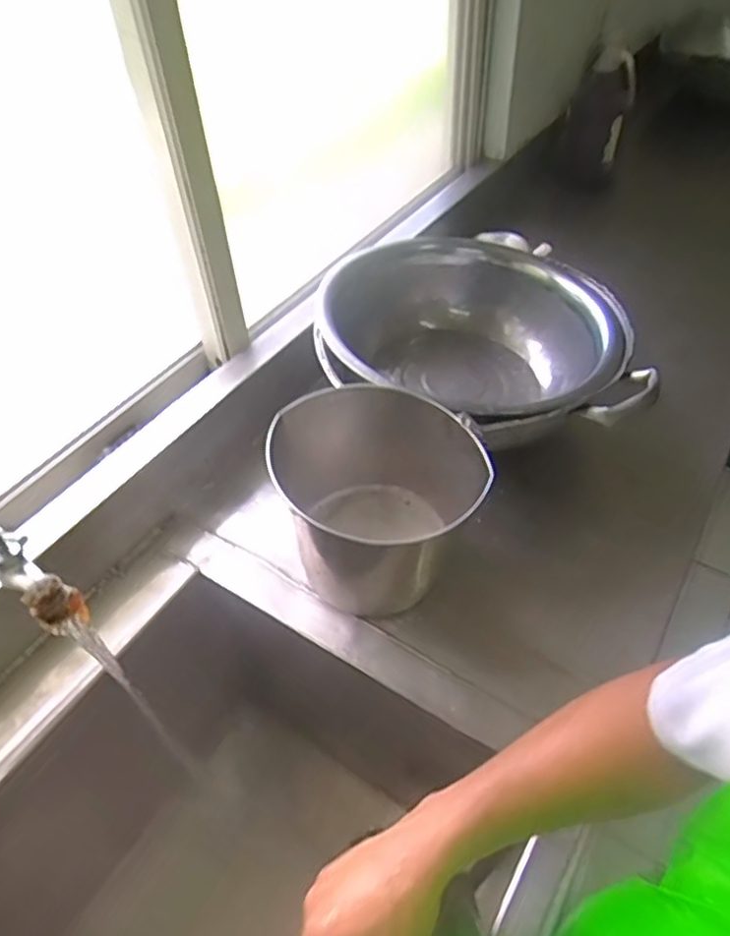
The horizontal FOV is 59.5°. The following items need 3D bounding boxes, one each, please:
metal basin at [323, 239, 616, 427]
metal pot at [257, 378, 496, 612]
[{"bbox_3d":[0.145,-0.177,0.941,0.394,0.186,0.394,-1,47,2],"label":"metal basin"},{"bbox_3d":[0.011,0.039,0.733,0.201,0.194,0.183,-25,51,-19],"label":"metal pot"}]

